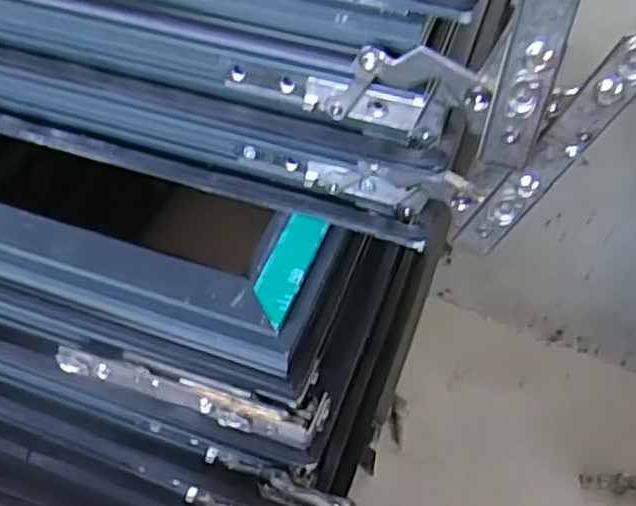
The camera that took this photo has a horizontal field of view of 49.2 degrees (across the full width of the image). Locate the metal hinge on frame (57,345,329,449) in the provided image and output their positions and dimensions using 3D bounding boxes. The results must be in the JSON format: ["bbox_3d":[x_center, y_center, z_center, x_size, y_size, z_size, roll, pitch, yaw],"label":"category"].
[{"bbox_3d":[-0.069,0.073,0.364,0.146,0.015,0.022,11,49,7],"label":"metal hinge on frame"}]

